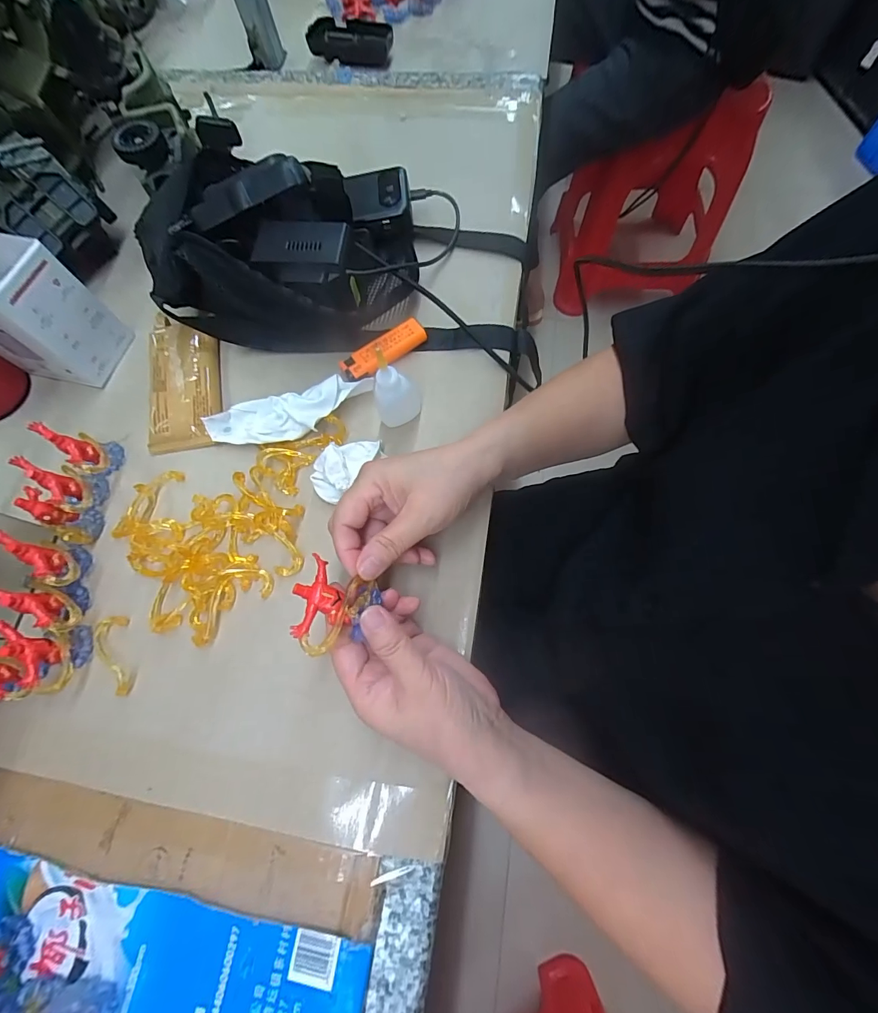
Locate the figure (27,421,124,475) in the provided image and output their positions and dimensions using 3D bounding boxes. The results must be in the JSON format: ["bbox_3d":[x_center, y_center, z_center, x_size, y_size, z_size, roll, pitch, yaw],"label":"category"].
[{"bbox_3d":[-0.297,-0.050,0.344,0.043,0.044,0.033,26,74,11],"label":"figure"}]

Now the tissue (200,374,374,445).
[{"bbox_3d":[-0.125,-0.079,0.344,0.141,0.035,0.041,-9,71,-1],"label":"tissue"}]

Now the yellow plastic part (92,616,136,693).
[{"bbox_3d":[-0.237,0.108,0.303,0.024,0.004,0.058,-21,71,-5],"label":"yellow plastic part"}]

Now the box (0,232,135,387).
[{"bbox_3d":[-0.351,-0.167,0.359,0.098,0.098,0.074,13,72,7],"label":"box"}]

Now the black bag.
[{"bbox_3d":[-0.088,-0.240,0.367,0.350,0.098,0.193,7,71,5],"label":"black bag"}]

